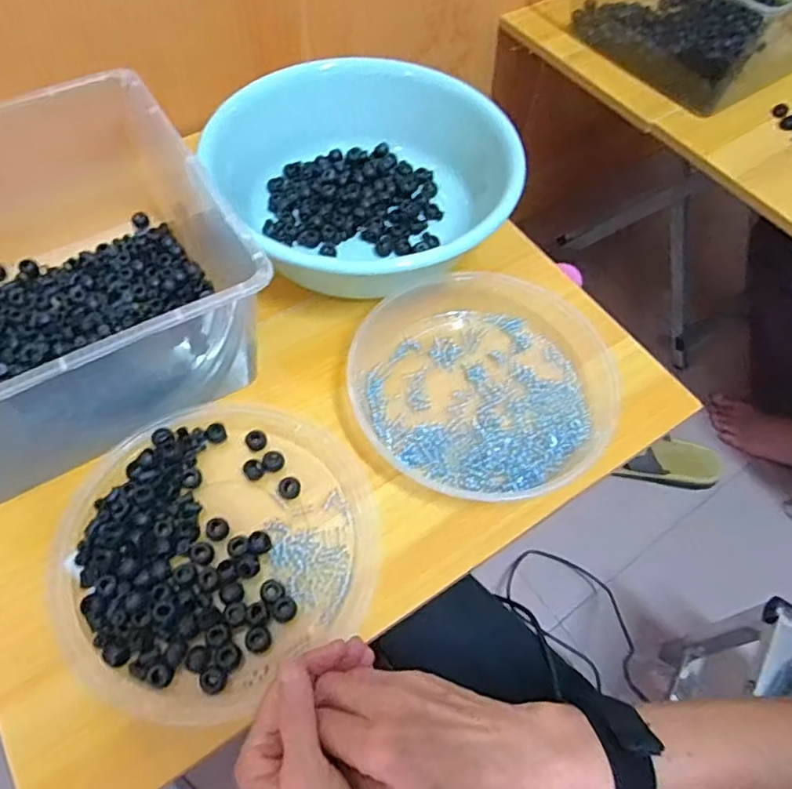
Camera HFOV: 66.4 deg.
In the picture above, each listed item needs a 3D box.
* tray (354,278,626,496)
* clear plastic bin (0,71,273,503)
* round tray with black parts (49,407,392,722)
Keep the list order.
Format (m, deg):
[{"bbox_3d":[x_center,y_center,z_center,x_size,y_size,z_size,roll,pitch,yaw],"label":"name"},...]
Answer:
[{"bbox_3d":[0.081,-0.019,0.542,0.224,0.050,0.217,1,59,-2],"label":"tray"},{"bbox_3d":[-0.299,-0.100,0.503,0.299,0.130,0.320,-28,65,-18],"label":"clear plastic bin"},{"bbox_3d":[-0.134,0.106,0.461,0.230,0.017,0.224,1,59,-2],"label":"round tray with black parts"}]

